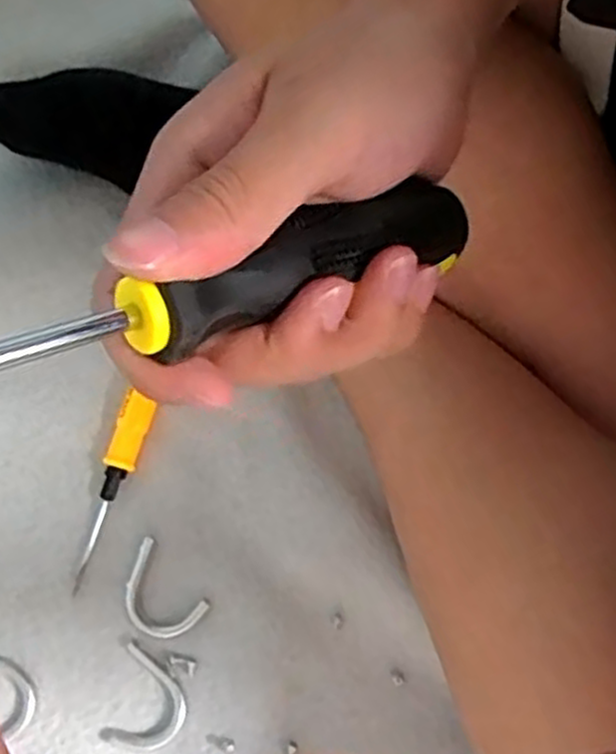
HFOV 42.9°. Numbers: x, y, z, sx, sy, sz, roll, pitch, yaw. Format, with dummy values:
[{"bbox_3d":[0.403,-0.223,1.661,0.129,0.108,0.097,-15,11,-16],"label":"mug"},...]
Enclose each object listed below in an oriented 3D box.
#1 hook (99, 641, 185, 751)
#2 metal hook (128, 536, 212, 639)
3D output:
[{"bbox_3d":[-0.071,0.146,0.352,0.033,0.006,0.042,17,73,3],"label":"hook"},{"bbox_3d":[-0.070,0.100,0.361,0.030,0.006,0.044,-41,78,-13],"label":"metal hook"}]

